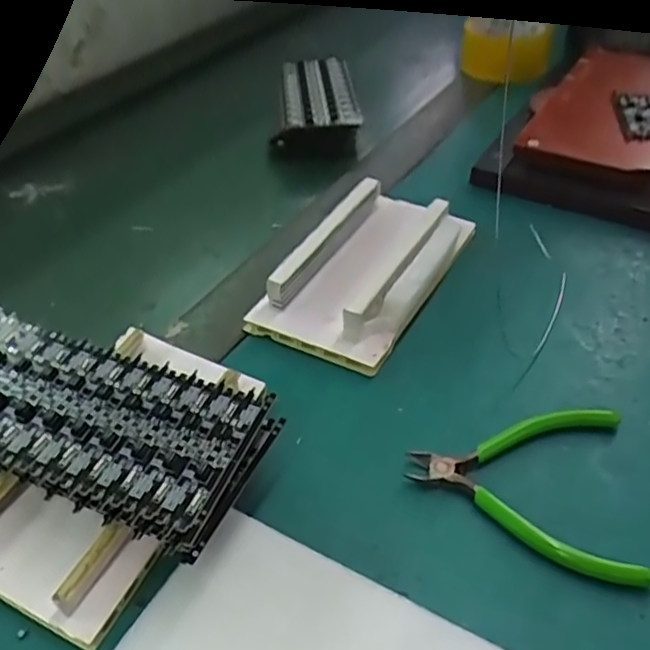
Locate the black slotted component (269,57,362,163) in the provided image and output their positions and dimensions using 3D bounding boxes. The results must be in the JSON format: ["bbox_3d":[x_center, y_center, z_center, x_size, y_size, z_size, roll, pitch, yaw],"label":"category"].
[{"bbox_3d":[-0.009,-0.220,0.655,0.076,0.035,0.171,-3,41,0],"label":"black slotted component"}]

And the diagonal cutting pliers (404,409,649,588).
[{"bbox_3d":[0.098,0.078,0.332,0.108,0.015,0.095,3,42,7],"label":"diagonal cutting pliers"}]

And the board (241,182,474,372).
[{"bbox_3d":[0.035,-0.042,0.445,0.093,0.039,0.171,23,47,26],"label":"board"}]

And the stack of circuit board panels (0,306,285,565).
[{"bbox_3d":[-0.114,0.045,0.311,0.164,0.025,0.081,13,44,17],"label":"stack of circuit board panels"}]

